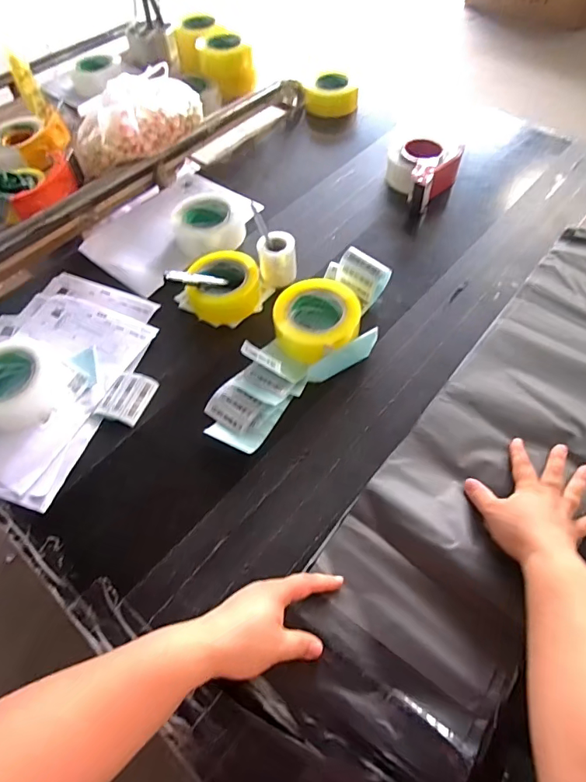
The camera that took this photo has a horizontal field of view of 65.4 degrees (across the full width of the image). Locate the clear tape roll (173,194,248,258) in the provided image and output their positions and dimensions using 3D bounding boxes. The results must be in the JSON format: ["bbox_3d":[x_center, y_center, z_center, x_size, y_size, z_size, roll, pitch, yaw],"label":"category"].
[{"bbox_3d":[-0.150,-0.293,0.810,0.125,0.048,0.120,-10,58,-4],"label":"clear tape roll"}]

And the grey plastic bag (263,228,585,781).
[{"bbox_3d":[0.296,0.042,0.578,0.211,0.029,0.831,34,63,20],"label":"grey plastic bag"}]

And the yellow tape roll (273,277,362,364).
[{"bbox_3d":[0.032,-0.098,0.670,0.117,0.050,0.113,-1,58,2],"label":"yellow tape roll"}]

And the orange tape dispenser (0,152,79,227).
[{"bbox_3d":[-0.464,-0.359,0.817,0.107,0.061,0.170,24,62,17],"label":"orange tape dispenser"}]

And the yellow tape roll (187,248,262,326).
[{"bbox_3d":[-0.111,-0.165,0.723,0.122,0.055,0.105,-9,58,-3],"label":"yellow tape roll"}]

